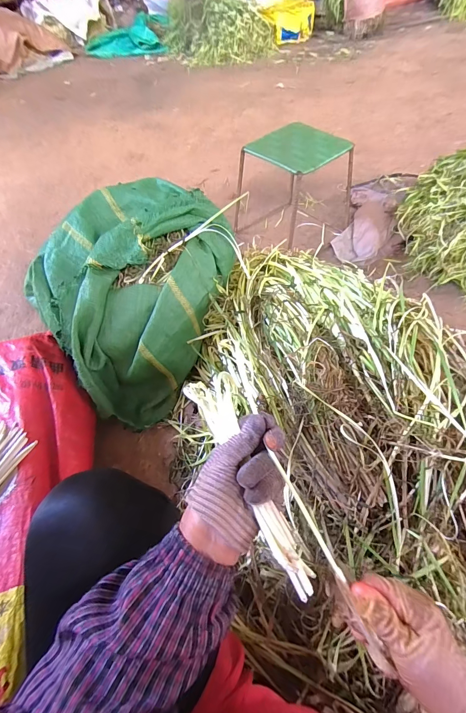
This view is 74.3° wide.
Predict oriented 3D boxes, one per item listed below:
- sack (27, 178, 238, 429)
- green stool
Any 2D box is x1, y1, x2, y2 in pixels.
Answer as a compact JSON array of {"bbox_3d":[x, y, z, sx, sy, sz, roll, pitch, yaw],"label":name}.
[{"bbox_3d":[-0.214,-0.144,0.751,0.354,0.320,0.483,33,63,24],"label":"sack"},{"bbox_3d":[0.201,-0.564,1.023,0.304,0.255,0.290,-35,60,-19],"label":"green stool"}]

